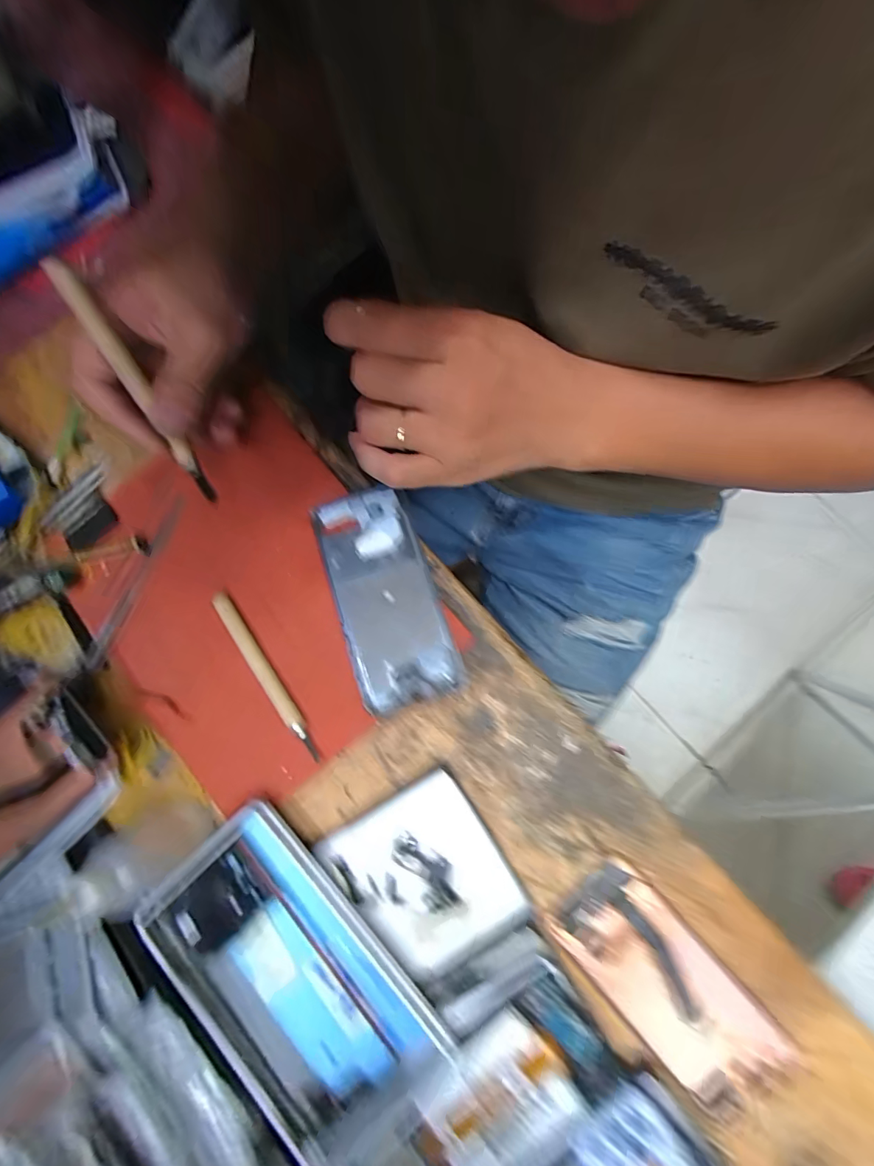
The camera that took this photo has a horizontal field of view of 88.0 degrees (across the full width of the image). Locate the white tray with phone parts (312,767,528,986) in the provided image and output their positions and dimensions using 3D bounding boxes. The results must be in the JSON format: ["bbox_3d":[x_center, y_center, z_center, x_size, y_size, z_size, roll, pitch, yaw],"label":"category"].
[{"bbox_3d":[-0.008,0.181,0.279,0.094,0.009,0.100,-33,83,5],"label":"white tray with phone parts"}]

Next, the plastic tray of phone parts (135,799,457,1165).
[{"bbox_3d":[-0.085,0.230,0.257,0.102,0.013,0.180,-42,81,-8],"label":"plastic tray of phone parts"}]

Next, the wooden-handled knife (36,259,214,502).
[{"bbox_3d":[-0.155,-0.098,0.240,0.011,0.126,0.017,-27,35,-6],"label":"wooden-handled knife"}]

